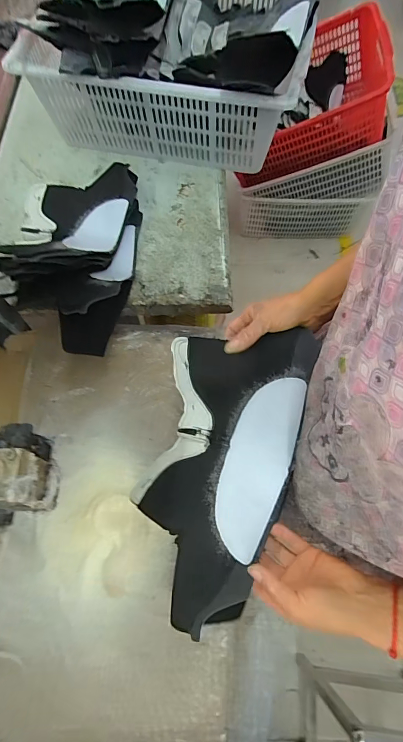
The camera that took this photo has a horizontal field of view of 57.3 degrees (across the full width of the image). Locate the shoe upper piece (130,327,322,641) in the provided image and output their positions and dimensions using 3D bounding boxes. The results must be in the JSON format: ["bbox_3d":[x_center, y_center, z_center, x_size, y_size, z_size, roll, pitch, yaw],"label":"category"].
[{"bbox_3d":[-0.001,0.096,0.447,0.202,0.108,0.318,17,98,43],"label":"shoe upper piece"}]

